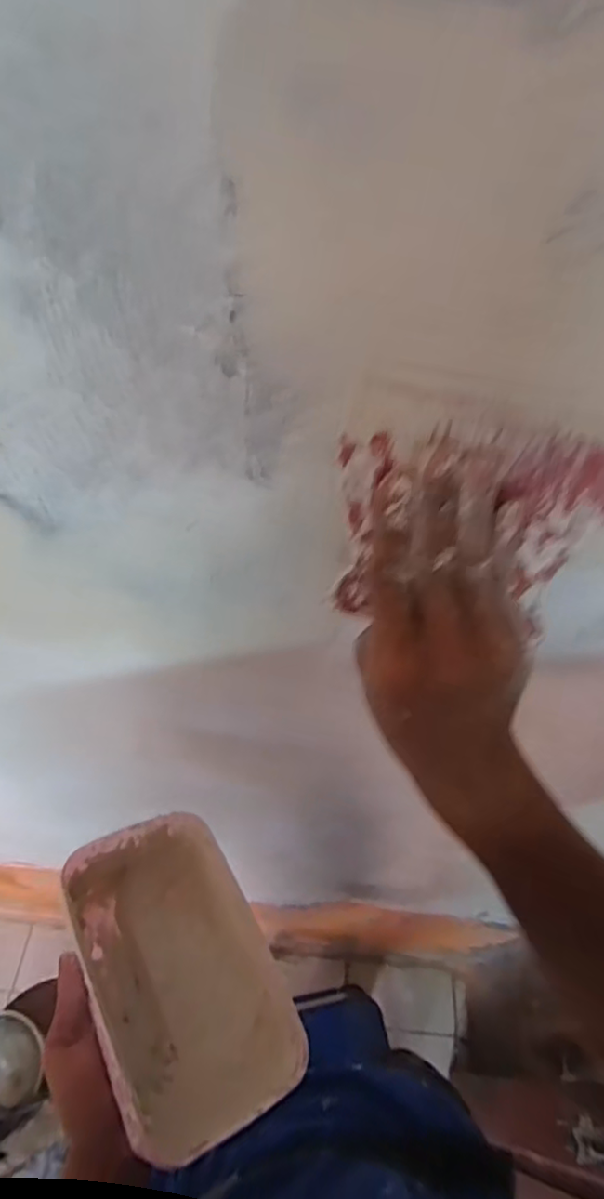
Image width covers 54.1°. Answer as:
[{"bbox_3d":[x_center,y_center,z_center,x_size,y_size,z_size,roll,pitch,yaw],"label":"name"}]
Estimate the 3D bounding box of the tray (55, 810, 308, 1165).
[{"bbox_3d":[-0.086,0.254,0.407,0.120,0.070,0.186,-21,54,-18],"label":"tray"}]

